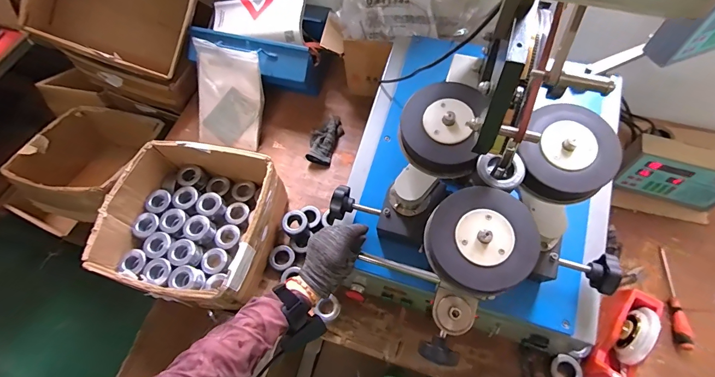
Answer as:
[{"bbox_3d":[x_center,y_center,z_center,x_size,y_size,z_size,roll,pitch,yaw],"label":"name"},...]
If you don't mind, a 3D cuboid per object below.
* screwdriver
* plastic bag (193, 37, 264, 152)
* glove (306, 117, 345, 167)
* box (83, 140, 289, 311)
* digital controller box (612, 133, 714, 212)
[{"bbox_3d":[0.699,0.235,0.787,0.025,0.030,0.224,8,64,7],"label":"screwdriver"},{"bbox_3d":[-0.364,-0.250,0.997,0.197,0.269,0.031,13,22,8],"label":"plastic bag"},{"bbox_3d":[-0.089,-0.138,1.021,0.073,0.042,0.148,16,65,11],"label":"glove"},{"bbox_3d":[-0.373,0.079,0.831,0.339,0.150,0.346,8,64,7],"label":"box"},{"bbox_3d":[0.753,-0.034,0.851,0.230,0.162,0.069,15,65,10],"label":"digital controller box"}]

